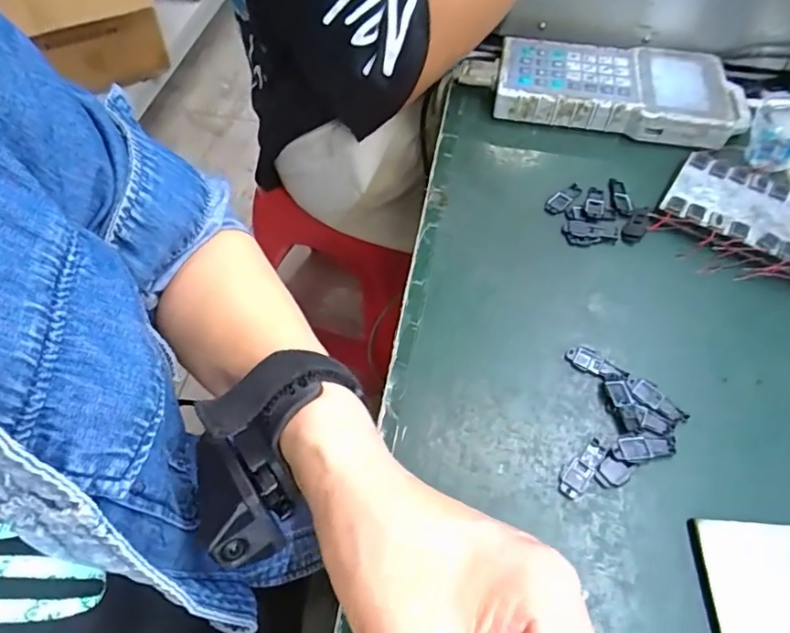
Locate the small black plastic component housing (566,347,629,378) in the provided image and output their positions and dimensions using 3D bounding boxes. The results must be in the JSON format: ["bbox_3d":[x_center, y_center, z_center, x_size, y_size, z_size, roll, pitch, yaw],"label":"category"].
[{"bbox_3d":[0.134,0.030,0.358,0.039,0.004,0.014,19,58,10],"label":"small black plastic component housing"}]

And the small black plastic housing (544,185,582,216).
[{"bbox_3d":[0.139,-0.097,0.444,0.039,0.004,0.015,-39,66,-24],"label":"small black plastic housing"}]

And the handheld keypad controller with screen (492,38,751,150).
[{"bbox_3d":[0.211,-0.215,0.501,0.222,0.029,0.101,13,57,6],"label":"handheld keypad controller with screen"}]

